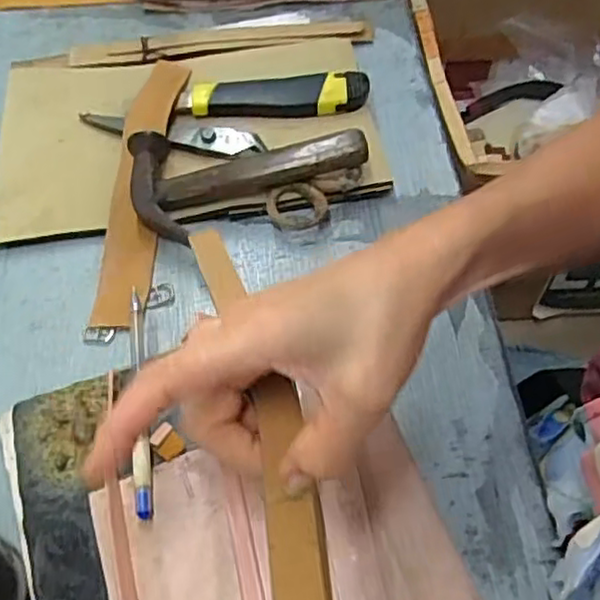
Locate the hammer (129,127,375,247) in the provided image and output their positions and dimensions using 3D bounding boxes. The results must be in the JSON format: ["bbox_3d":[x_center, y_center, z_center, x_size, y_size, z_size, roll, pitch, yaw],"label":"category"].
[{"bbox_3d":[-0.044,-0.103,0.512,0.167,0.046,0.088,-16,57,-9],"label":"hammer"}]

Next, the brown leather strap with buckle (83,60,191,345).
[{"bbox_3d":[-0.117,-0.093,0.525,0.051,0.019,0.264,-1,56,1],"label":"brown leather strap with buckle"}]

